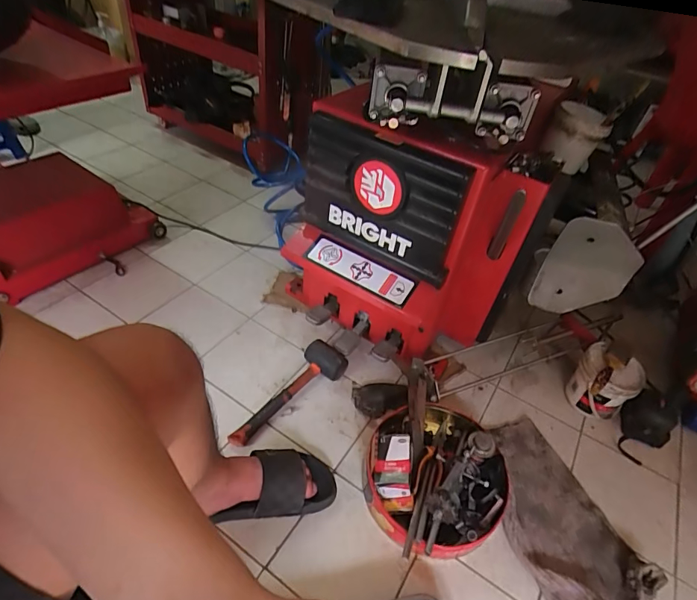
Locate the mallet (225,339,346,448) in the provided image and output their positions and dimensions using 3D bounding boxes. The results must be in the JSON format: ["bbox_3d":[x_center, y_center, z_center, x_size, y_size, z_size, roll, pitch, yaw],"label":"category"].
[{"bbox_3d":[-0.112,0.198,0.892,0.091,0.056,0.293,27,47,20],"label":"mallet"}]

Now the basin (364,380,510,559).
[{"bbox_3d":[0.160,0.309,0.787,0.257,0.111,0.290,27,47,20],"label":"basin"}]

